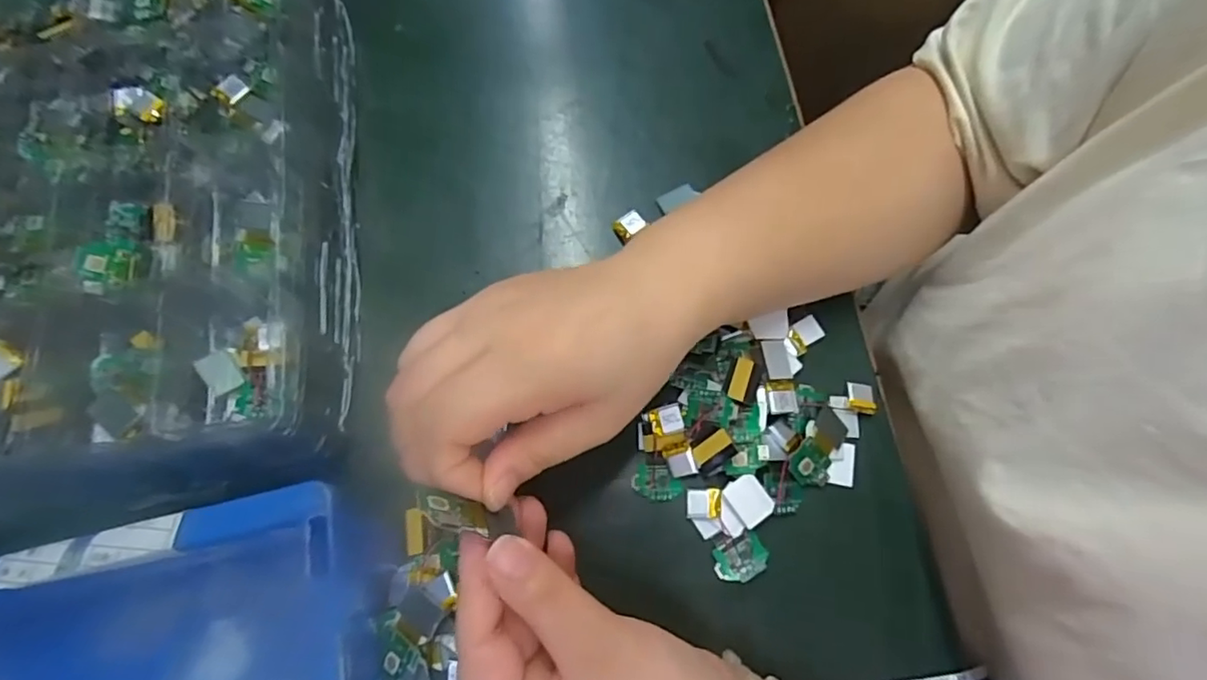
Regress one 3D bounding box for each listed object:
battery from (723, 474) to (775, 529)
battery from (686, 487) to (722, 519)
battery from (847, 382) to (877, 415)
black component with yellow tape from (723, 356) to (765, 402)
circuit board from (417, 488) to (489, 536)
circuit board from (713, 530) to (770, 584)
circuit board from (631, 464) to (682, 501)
[{"bbox_3d":[0.071,0.077,0.292,0.018,0.004,0.022,-36,74,-10],"label":"battery"},{"bbox_3d":[0.049,0.080,0.295,0.016,0.008,0.015,6,71,4],"label":"battery"},{"bbox_3d":[0.135,0.030,0.314,0.015,0.004,0.016,6,71,4],"label":"battery"},{"bbox_3d":[0.071,0.020,0.306,0.016,0.008,0.023,22,73,9],"label":"black component with yellow tape"},{"bbox_3d":[-0.053,0.060,0.212,0.026,0.017,0.004,23,106,-31],"label":"circuit board"},{"bbox_3d":[0.065,0.104,0.288,0.025,0.004,0.021,-31,73,-8],"label":"circuit board"},{"bbox_3d":[0.027,0.071,0.301,0.025,0.004,0.017,1,71,2],"label":"circuit board"}]

